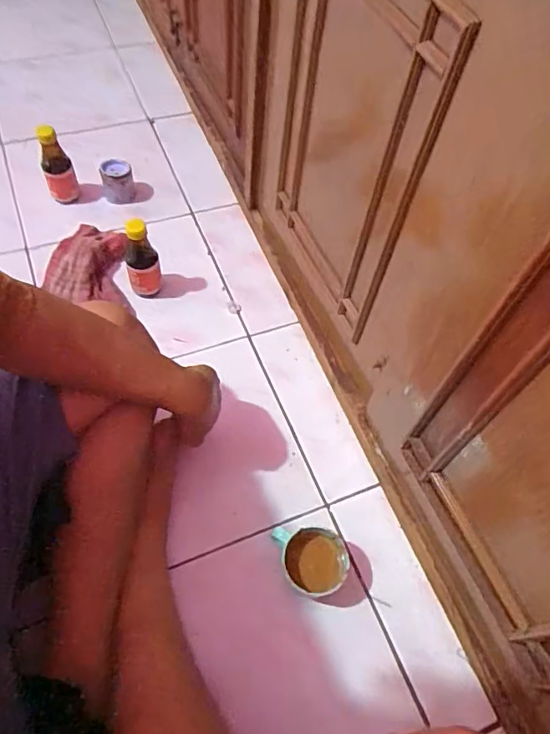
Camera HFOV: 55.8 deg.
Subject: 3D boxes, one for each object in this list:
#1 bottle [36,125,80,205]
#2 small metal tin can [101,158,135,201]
[{"bbox_3d":[-0.416,-0.381,0.989,0.055,0.140,0.047,-22,63,-17],"label":"bottle"},{"bbox_3d":[-0.310,-0.368,1.028,0.060,0.058,0.062,-10,60,-11],"label":"small metal tin can"}]

